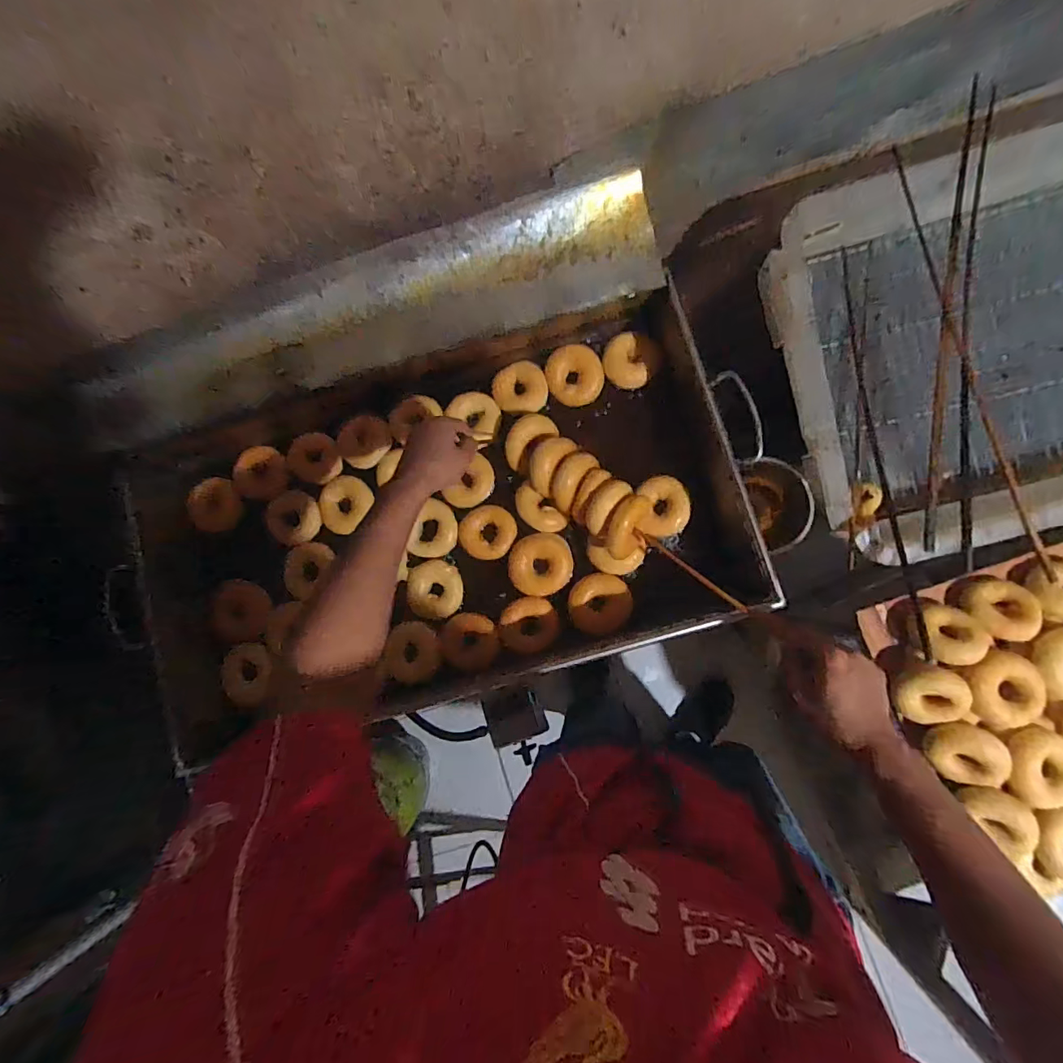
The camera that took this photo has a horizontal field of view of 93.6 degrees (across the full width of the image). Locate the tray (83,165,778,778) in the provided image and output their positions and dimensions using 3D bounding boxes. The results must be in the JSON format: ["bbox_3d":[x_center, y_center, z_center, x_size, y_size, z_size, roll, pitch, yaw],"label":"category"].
[{"bbox_3d":[-0.178,-0.062,0.745,0.845,0.231,0.573,-14,83,3],"label":"tray"}]

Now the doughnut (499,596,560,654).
[{"bbox_3d":[-0.003,0.141,0.752,0.085,0.027,0.081,-1,84,5],"label":"doughnut"}]

